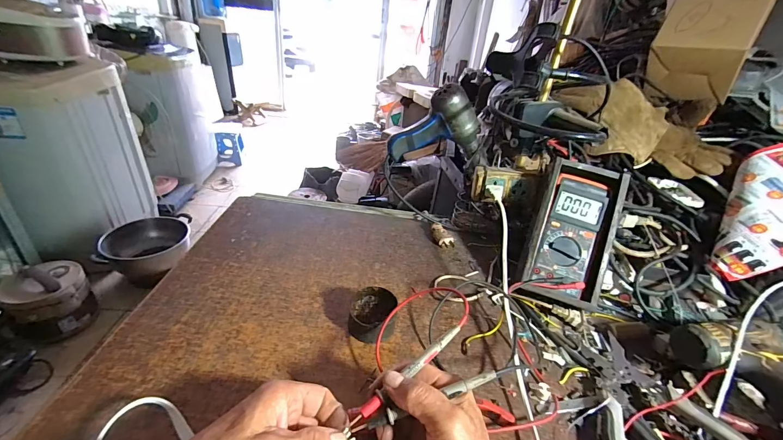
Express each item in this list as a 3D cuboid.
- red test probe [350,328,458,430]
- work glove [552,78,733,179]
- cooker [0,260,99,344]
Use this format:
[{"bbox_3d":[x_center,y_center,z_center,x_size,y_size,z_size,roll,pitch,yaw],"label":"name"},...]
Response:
[{"bbox_3d":[0.016,0.133,0.301,0.121,0.010,0.009,-34,47,-22],"label":"red test probe"},{"bbox_3d":[0.490,-0.188,0.672,0.329,0.191,0.120,17,-14,-16],"label":"work glove"},{"bbox_3d":[-1.252,0.309,1.280,0.284,0.228,0.231,29,37,31],"label":"cooker"}]

